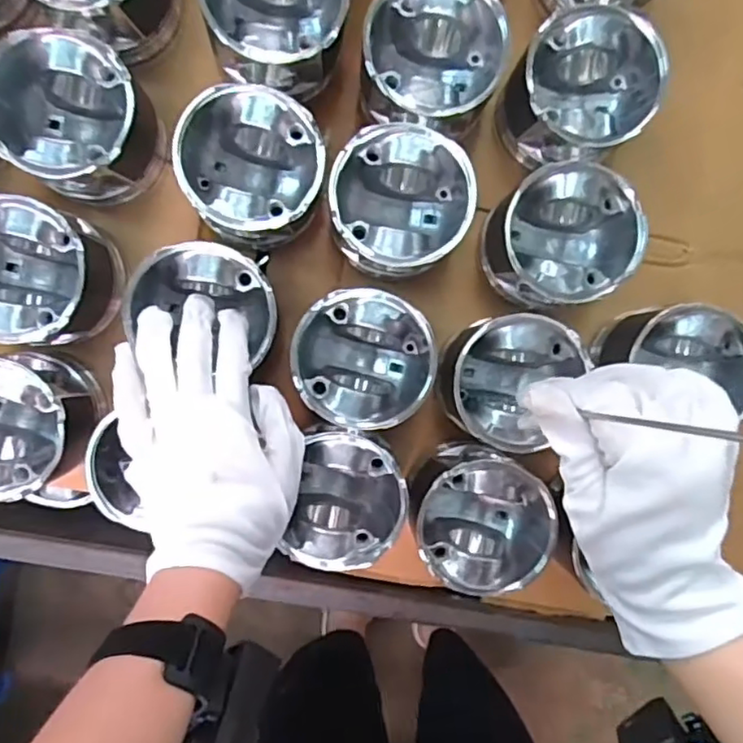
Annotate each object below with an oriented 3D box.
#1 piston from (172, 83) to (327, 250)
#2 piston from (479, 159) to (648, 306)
[{"bbox_3d":[-0.077,-0.137,0.429,0.094,0.088,0.096,0,93,2],"label":"piston"},{"bbox_3d":[0.131,-0.092,0.443,0.095,0.072,0.093,0,91,-3],"label":"piston"}]

